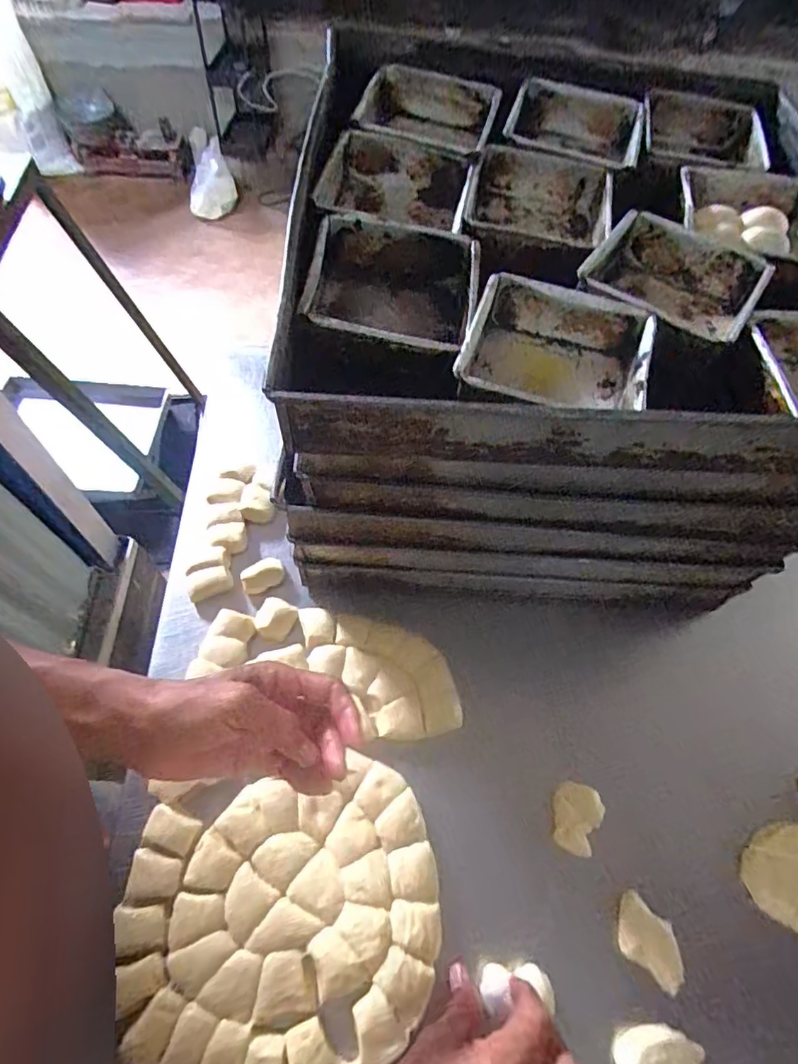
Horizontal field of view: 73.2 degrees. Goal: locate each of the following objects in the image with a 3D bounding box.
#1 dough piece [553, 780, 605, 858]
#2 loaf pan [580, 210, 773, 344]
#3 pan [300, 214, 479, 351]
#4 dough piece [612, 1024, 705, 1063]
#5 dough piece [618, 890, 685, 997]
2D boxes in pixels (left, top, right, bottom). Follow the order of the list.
[{"bbox_3d":[0.152,0.244,0.462,0.041,0.021,0.053,24,61,11],"label":"dough piece"},{"bbox_3d":[0.208,-0.186,0.425,0.116,0.051,0.124,33,63,15],"label":"loaf pan"},{"bbox_3d":[-0.005,-0.173,0.403,0.119,0.052,0.130,8,60,2],"label":"pan"},{"bbox_3d":[0.189,0.381,0.385,0.065,0.014,0.040,-1,60,-4],"label":"dough piece"},{"bbox_3d":[0.197,0.320,0.420,0.056,0.010,0.040,37,65,17],"label":"dough piece"}]

